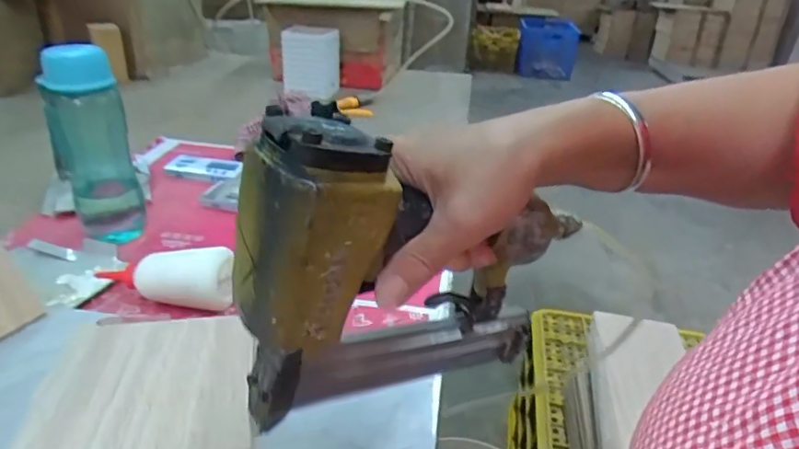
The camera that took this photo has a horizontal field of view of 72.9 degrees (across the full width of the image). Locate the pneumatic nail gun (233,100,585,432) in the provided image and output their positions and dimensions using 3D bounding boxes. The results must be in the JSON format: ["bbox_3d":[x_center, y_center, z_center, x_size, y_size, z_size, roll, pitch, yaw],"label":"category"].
[{"bbox_3d":[0.017,0.025,0.297,0.204,0.183,0.043,-12,31,-28],"label":"pneumatic nail gun"}]

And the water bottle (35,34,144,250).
[{"bbox_3d":[-0.368,-0.092,0.651,0.086,0.234,0.067,-11,31,-27],"label":"water bottle"}]

